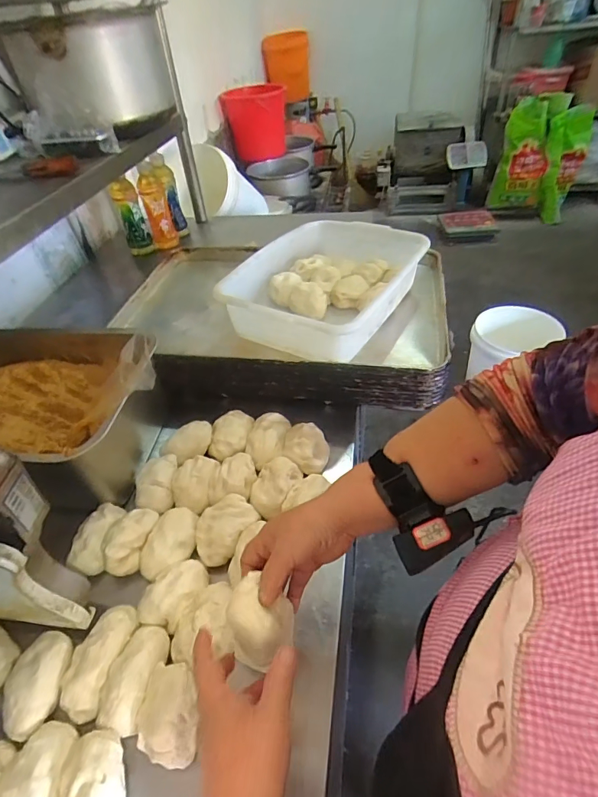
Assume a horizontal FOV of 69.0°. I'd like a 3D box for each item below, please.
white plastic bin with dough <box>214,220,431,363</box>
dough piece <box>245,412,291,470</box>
[{"bbox_3d":[0.048,-0.196,0.782,0.266,0.105,0.352,20,49,26],"label":"white plastic bin with dough"},{"bbox_3d":[-0.049,0.060,0.665,0.058,0.033,0.090,3,44,10],"label":"dough piece"}]

